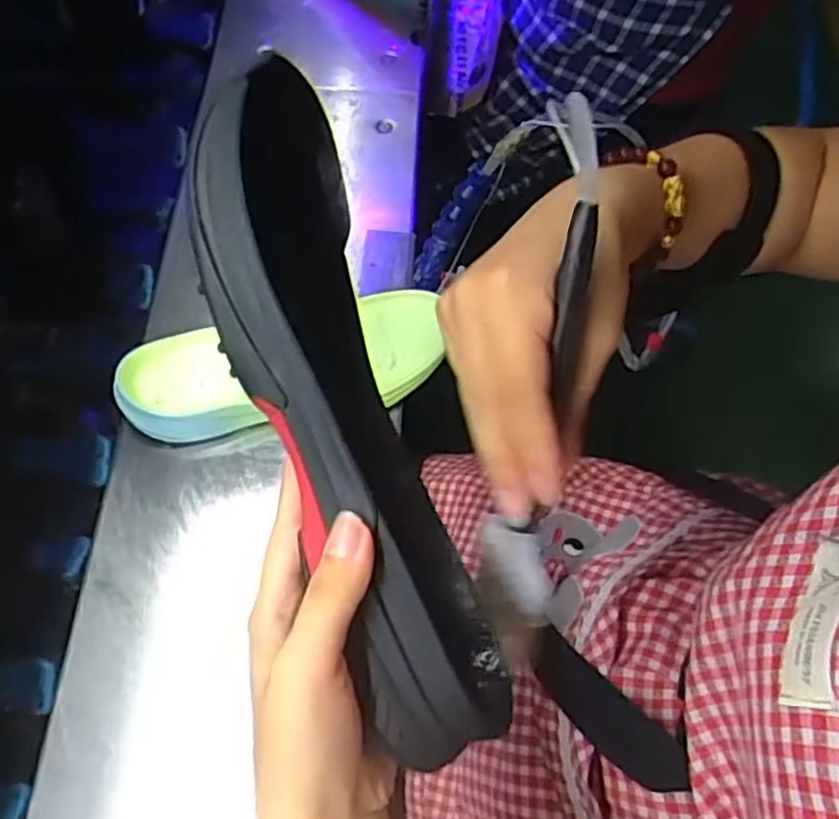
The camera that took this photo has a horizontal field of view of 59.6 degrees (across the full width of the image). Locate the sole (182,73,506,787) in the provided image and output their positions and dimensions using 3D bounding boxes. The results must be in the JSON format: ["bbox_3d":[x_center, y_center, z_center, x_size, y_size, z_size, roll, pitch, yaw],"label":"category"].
[{"bbox_3d":[-0.034,-0.011,0.309,0.063,0.123,0.298,-23,76,17],"label":"sole"}]

